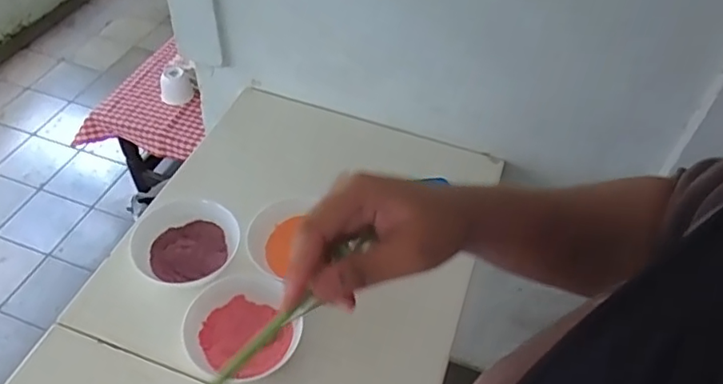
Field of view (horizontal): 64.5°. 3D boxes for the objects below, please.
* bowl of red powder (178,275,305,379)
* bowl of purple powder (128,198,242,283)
[{"bbox_3d":[-0.153,0.181,0.748,0.142,0.047,0.133,3,47,-3],"label":"bowl of red powder"},{"bbox_3d":[-0.249,0.078,0.819,0.147,0.051,0.138,-4,48,-9],"label":"bowl of purple powder"}]

